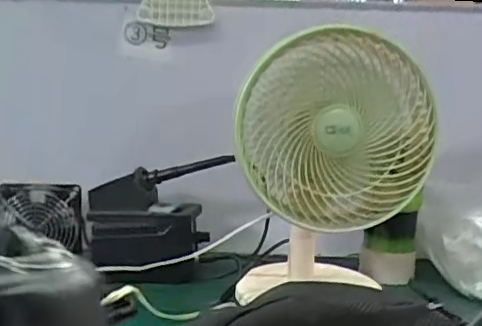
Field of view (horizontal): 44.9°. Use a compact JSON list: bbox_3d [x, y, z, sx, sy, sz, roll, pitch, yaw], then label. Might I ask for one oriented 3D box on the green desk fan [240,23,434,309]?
[{"bbox_3d":[0.094,0.008,0.713,0.207,0.309,0.170,1,9,-4],"label":"green desk fan"}]

